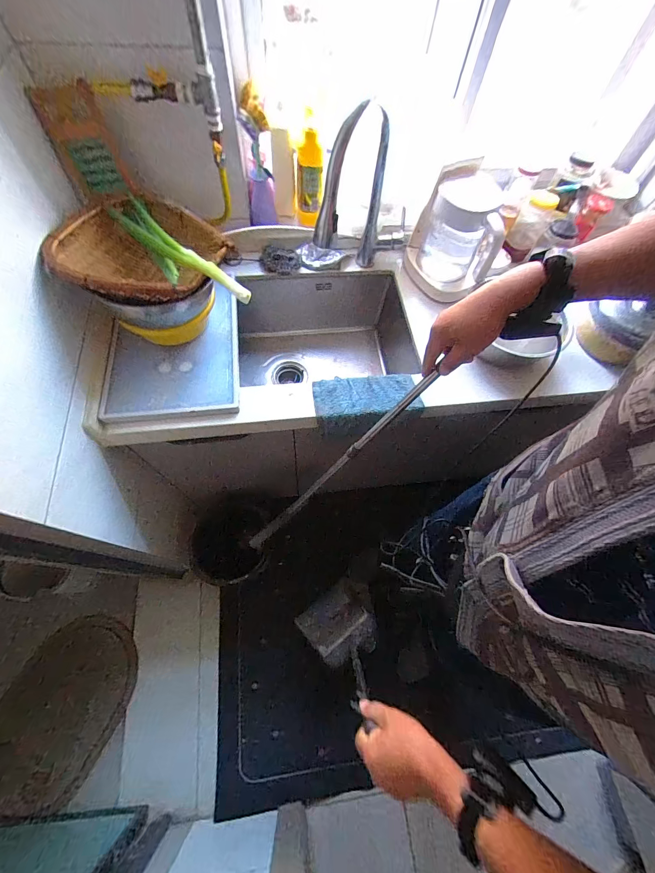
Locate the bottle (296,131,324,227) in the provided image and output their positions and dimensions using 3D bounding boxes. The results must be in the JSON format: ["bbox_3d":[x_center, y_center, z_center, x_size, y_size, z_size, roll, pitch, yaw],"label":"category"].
[{"bbox_3d":[-0.045,-0.604,0.820,0.062,0.204,0.054,-2,65,-5],"label":"bottle"}]

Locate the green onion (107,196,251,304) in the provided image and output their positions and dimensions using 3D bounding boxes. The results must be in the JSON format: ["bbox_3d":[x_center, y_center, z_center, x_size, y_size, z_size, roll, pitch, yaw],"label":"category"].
[{"bbox_3d":[-0.282,-0.334,0.648,0.353,0.056,0.071,43,69,15],"label":"green onion"}]

